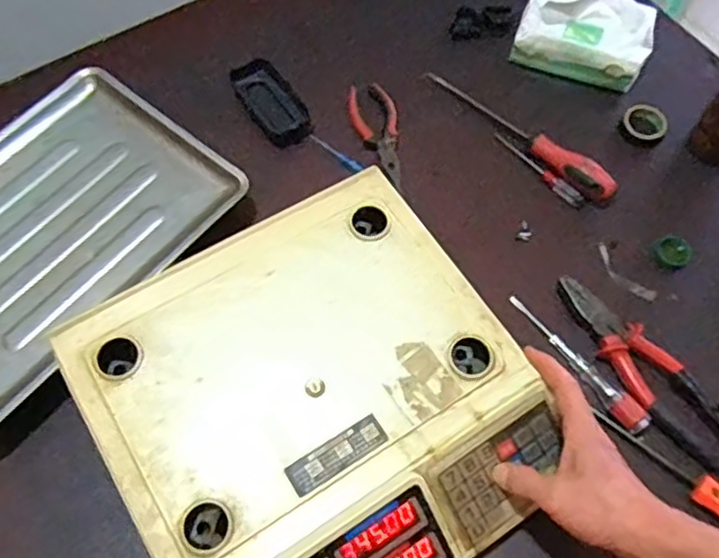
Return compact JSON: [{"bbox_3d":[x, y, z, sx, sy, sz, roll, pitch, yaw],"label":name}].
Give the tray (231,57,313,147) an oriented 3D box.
[{"bbox_3d":[-0.099,-0.199,0.746,0.052,0.028,0.108,-31,68,-15],"label":"tray"}]

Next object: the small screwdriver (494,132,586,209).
[{"bbox_3d":[0.191,-0.120,0.709,0.010,0.017,0.125,-37,69,-17],"label":"small screwdriver"}]

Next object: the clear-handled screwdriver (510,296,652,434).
[{"bbox_3d":[0.203,0.074,0.612,0.019,0.016,0.162,-32,68,-15],"label":"clear-handled screwdriver"}]

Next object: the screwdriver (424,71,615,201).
[{"bbox_3d":[0.171,-0.163,0.720,0.027,0.032,0.249,-41,71,-19],"label":"screwdriver"}]

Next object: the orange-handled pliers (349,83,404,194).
[{"bbox_3d":[0.021,-0.161,0.728,0.045,0.024,0.139,-13,64,-7],"label":"orange-handled pliers"}]

